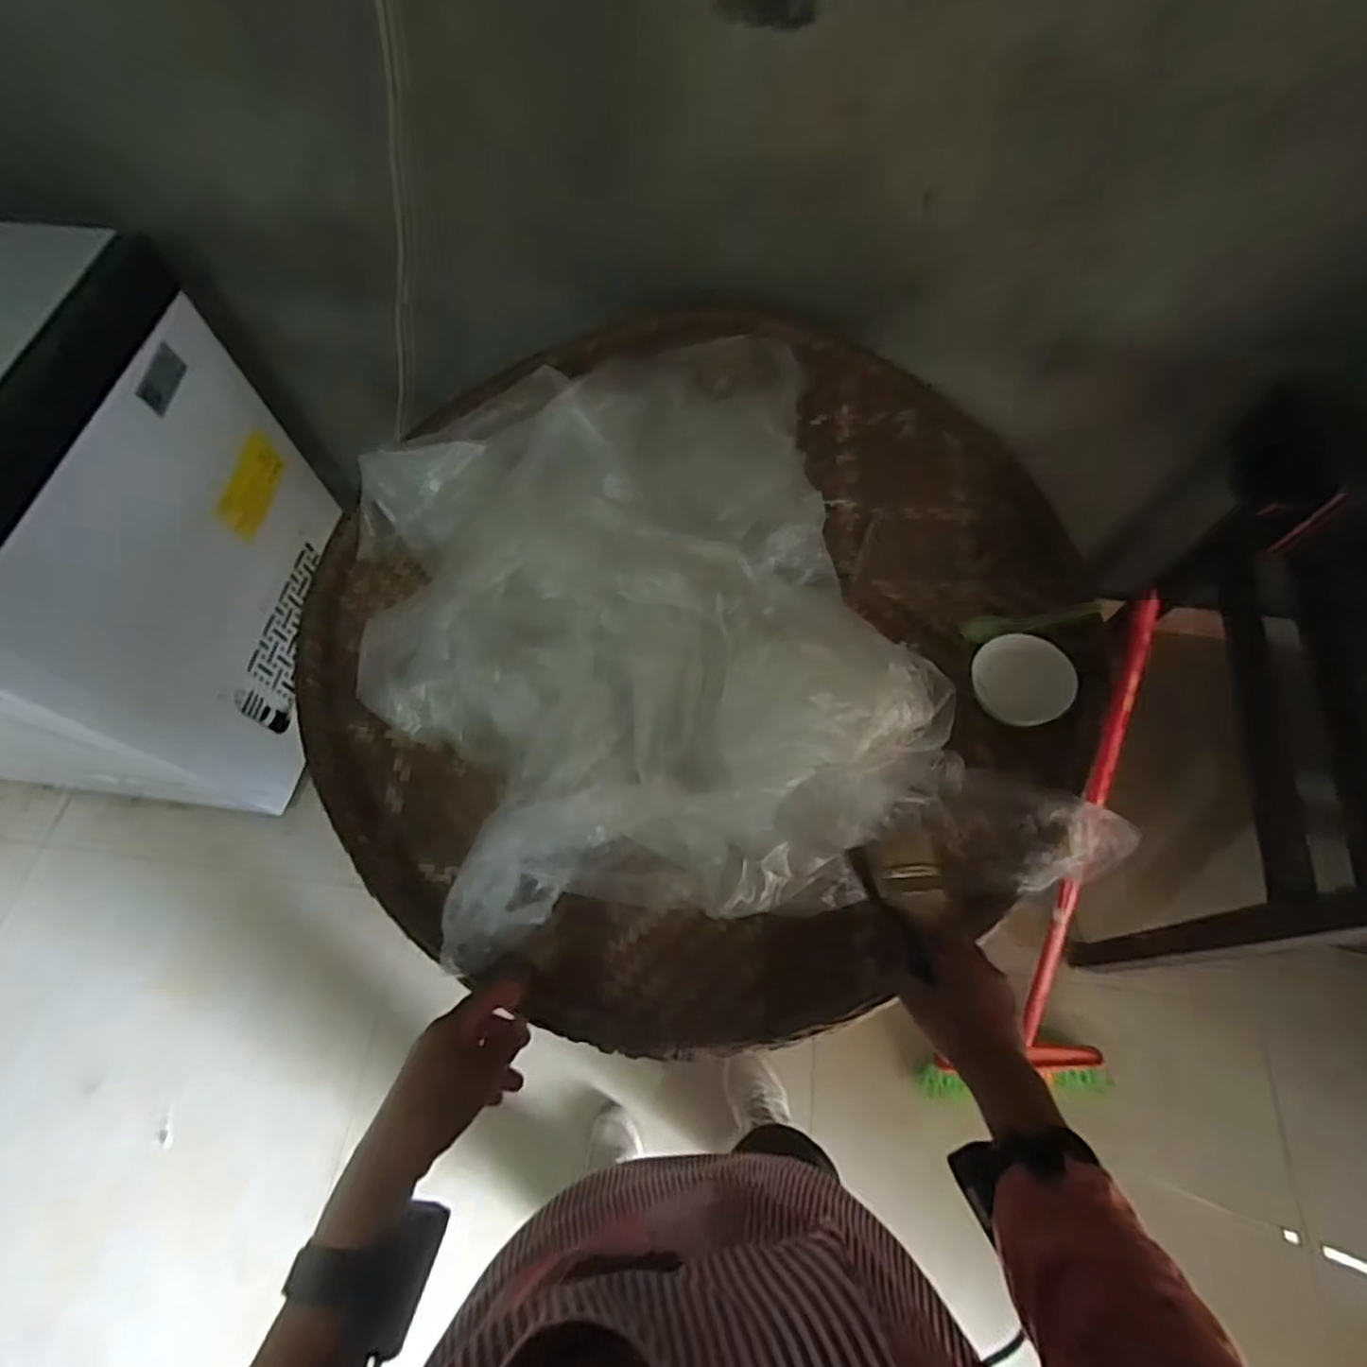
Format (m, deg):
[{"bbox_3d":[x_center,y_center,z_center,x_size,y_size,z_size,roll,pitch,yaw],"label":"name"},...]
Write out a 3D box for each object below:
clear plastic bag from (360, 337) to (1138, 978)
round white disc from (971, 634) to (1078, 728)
[{"bbox_3d":[-0.026,-0.067,0.790,0.694,0.147,0.793,-18,66,-8],"label":"clear plastic bag"},{"bbox_3d":[0.412,-0.007,0.799,0.110,0.017,0.114,0,78,17],"label":"round white disc"}]

